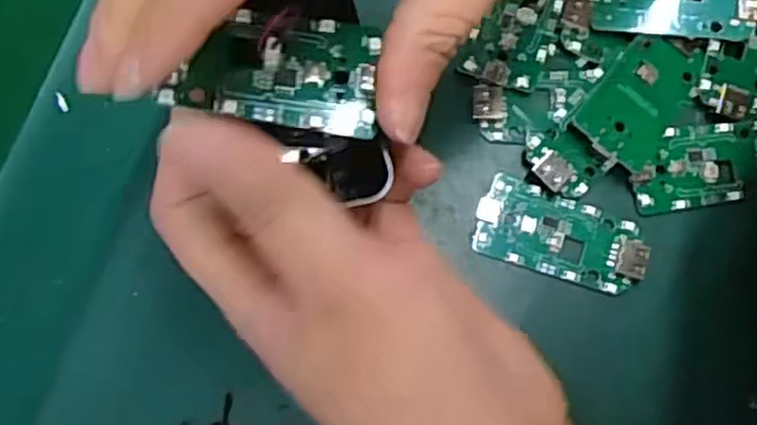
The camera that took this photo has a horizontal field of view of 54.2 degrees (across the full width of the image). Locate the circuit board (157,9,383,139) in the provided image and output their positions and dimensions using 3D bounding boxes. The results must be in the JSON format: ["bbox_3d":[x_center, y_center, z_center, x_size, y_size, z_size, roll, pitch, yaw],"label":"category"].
[{"bbox_3d":[-0.026,-0.038,0.192,0.052,0.006,0.031,6,76,0],"label":"circuit board"}]

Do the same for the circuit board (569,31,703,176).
[{"bbox_3d":[0.101,-0.044,0.283,0.033,0.010,0.054,36,78,8],"label":"circuit board"}]

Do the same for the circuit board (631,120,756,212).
[{"bbox_3d":[0.128,-0.019,0.282,0.061,0.004,0.030,-7,76,-3],"label":"circuit board"}]

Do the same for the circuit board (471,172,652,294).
[{"bbox_3d":[0.069,0.009,0.277,0.063,0.004,0.031,20,77,4],"label":"circuit board"}]

